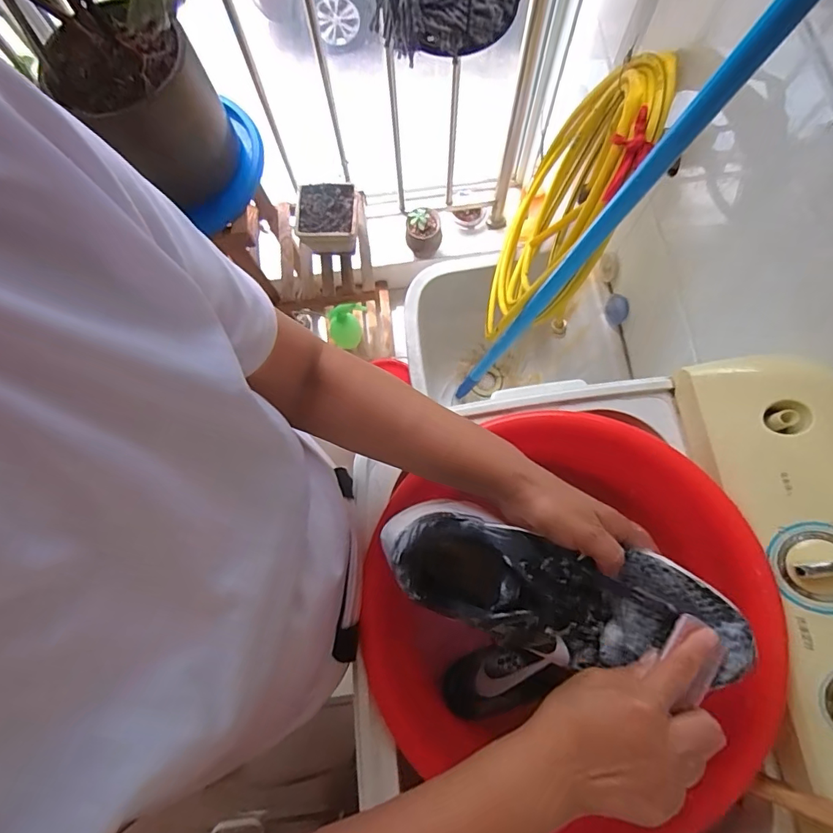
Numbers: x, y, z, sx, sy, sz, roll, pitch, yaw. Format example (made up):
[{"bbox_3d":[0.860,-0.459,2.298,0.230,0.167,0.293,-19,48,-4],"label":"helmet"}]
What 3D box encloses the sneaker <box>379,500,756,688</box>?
[{"bbox_3d":[0.109,0.142,0.388,0.279,0.084,0.093,16,77,4],"label":"sneaker"}]

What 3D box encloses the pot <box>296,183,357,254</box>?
[{"bbox_3d":[-0.178,-0.403,0.985,0.122,0.078,0.122,1,76,2],"label":"pot"}]

